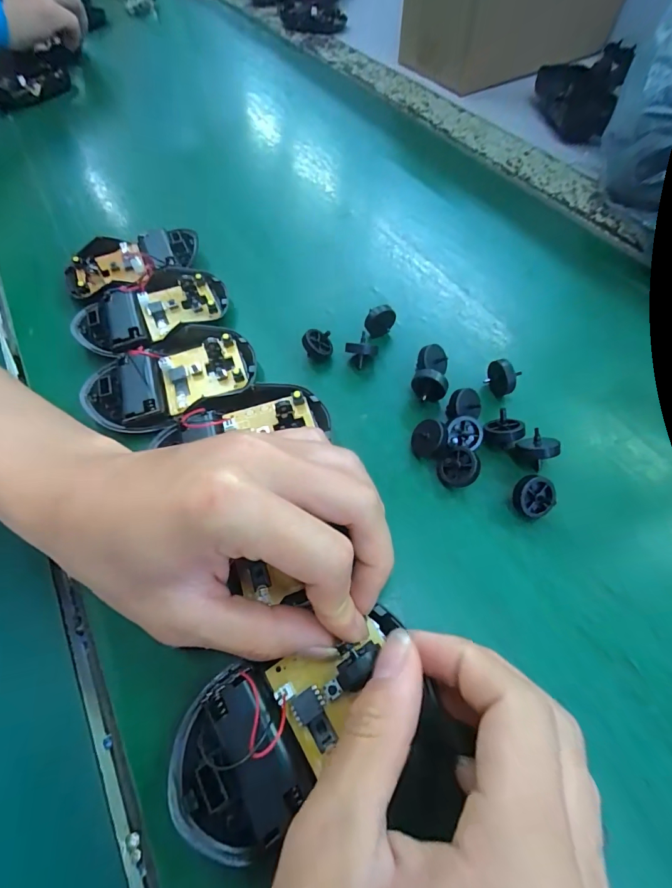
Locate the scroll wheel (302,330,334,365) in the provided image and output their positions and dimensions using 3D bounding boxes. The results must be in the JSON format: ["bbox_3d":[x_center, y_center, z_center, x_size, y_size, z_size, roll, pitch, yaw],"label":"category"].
[{"bbox_3d":[-0.011,-0.058,0.237,0.017,0.019,0.015,-6,61,0],"label":"scroll wheel"}]

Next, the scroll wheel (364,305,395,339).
[{"bbox_3d":[0.028,-0.077,0.243,0.019,0.024,0.004,-9,61,-1],"label":"scroll wheel"}]

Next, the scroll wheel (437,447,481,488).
[{"bbox_3d":[0.061,0.012,0.193,0.020,0.007,0.020,-10,73,37],"label":"scroll wheel"}]

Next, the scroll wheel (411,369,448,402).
[{"bbox_3d":[0.052,-0.032,0.212,0.020,0.018,0.011,-6,61,-2],"label":"scroll wheel"}]

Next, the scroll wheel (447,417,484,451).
[{"bbox_3d":[0.067,-0.006,0.202,0.018,0.011,0.017,4,103,-5],"label":"scroll wheel"}]

